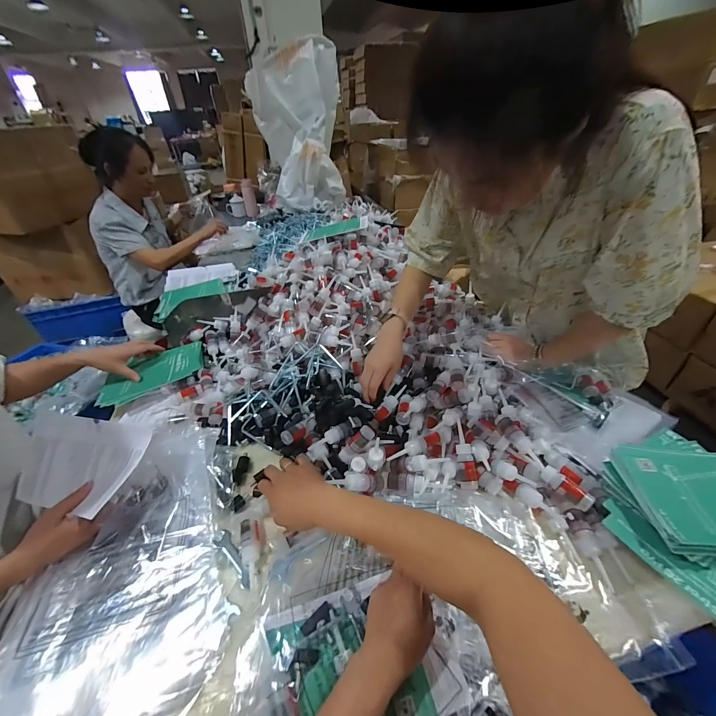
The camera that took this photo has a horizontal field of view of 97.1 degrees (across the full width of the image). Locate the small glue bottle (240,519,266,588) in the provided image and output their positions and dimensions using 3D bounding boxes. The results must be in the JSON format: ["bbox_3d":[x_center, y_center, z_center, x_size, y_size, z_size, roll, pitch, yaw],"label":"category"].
[{"bbox_3d":[-0.150,0.276,0.457,0.032,0.020,0.083,-16,45,-12],"label":"small glue bottle"}]

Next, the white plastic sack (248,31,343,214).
[{"bbox_3d":[-0.258,-0.995,1.397,0.375,0.551,0.267,-5,38,-2],"label":"white plastic sack"}]

